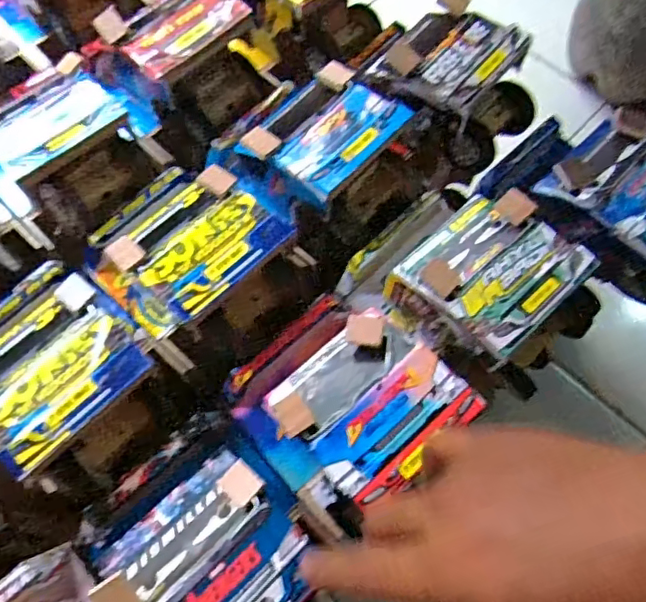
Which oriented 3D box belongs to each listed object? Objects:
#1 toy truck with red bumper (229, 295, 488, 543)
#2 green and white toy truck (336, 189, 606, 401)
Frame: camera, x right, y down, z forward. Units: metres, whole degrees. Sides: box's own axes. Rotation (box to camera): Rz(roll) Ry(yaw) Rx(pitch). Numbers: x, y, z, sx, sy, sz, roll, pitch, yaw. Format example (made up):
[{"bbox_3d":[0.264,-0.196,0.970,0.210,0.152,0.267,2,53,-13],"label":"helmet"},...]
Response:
[{"bbox_3d":[0.011,0.069,0.403,0.119,0.095,0.139,-41,72,-16],"label":"toy truck with red bumper"},{"bbox_3d":[0.109,-0.015,0.438,0.161,0.094,0.118,40,73,16],"label":"green and white toy truck"}]

